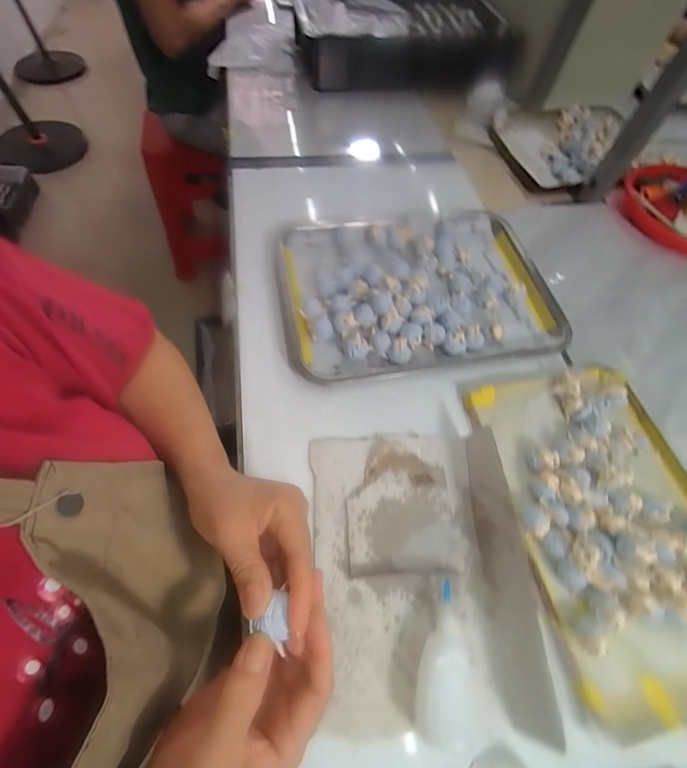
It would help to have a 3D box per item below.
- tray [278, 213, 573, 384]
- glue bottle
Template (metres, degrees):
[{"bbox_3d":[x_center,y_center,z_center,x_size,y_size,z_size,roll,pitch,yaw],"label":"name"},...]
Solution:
[{"bbox_3d":[0.106,-0.129,0.457,0.357,0.031,0.254,-5,62,-7],"label":"tray"},{"bbox_3d":[0.076,0.215,0.275,0.040,0.026,0.101,4,61,-2],"label":"glue bottle"}]

